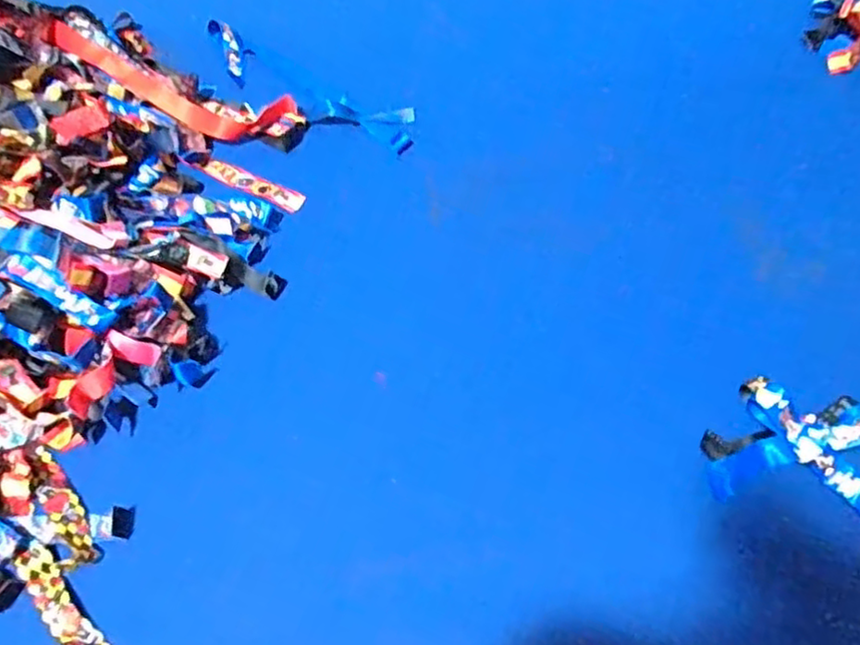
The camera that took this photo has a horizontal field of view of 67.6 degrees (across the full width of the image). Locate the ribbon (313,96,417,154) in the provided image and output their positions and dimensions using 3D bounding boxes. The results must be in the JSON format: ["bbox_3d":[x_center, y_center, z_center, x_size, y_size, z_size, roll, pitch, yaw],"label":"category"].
[{"bbox_3d":[-0.059,-0.203,0.643,0.100,0.011,0.060,21,60,15],"label":"ribbon"}]

